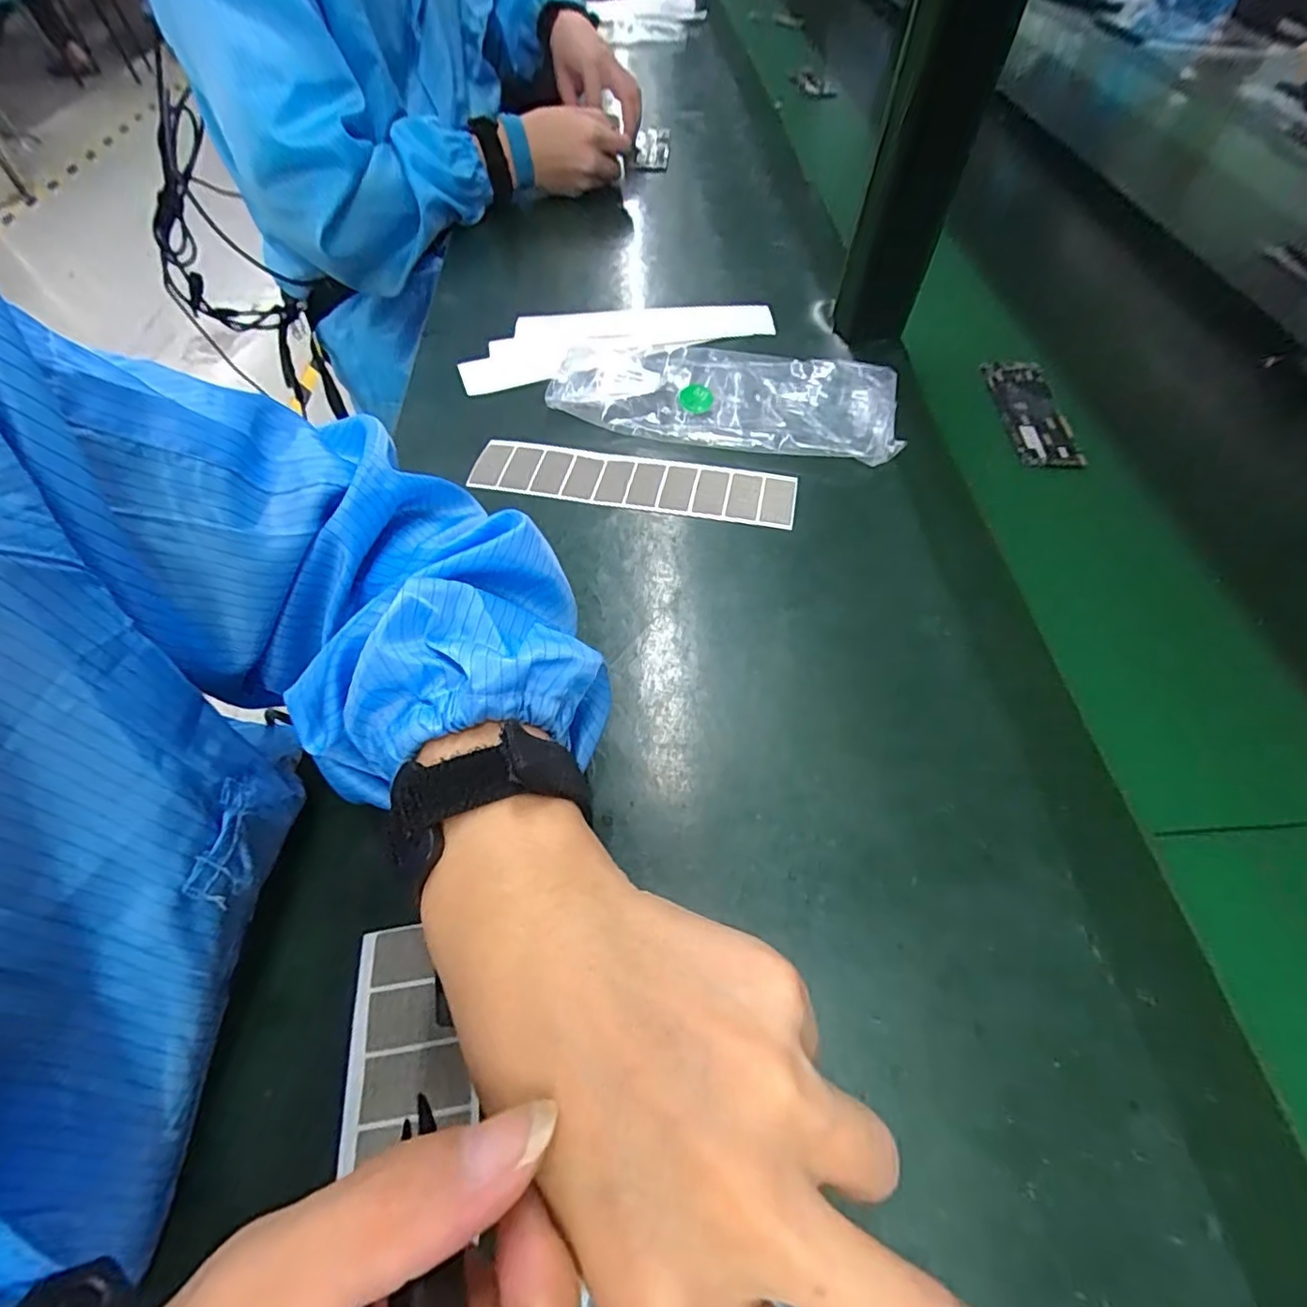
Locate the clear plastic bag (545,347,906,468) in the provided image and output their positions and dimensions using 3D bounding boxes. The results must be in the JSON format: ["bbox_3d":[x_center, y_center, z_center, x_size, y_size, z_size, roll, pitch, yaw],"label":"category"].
[{"bbox_3d":[0.050,-0.187,0.429,0.241,0.026,0.099,11,59,8],"label":"clear plastic bag"}]

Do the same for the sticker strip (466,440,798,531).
[{"bbox_3d":[-0.020,-0.115,0.394,0.222,0.004,0.049,9,58,7],"label":"sticker strip"}]

